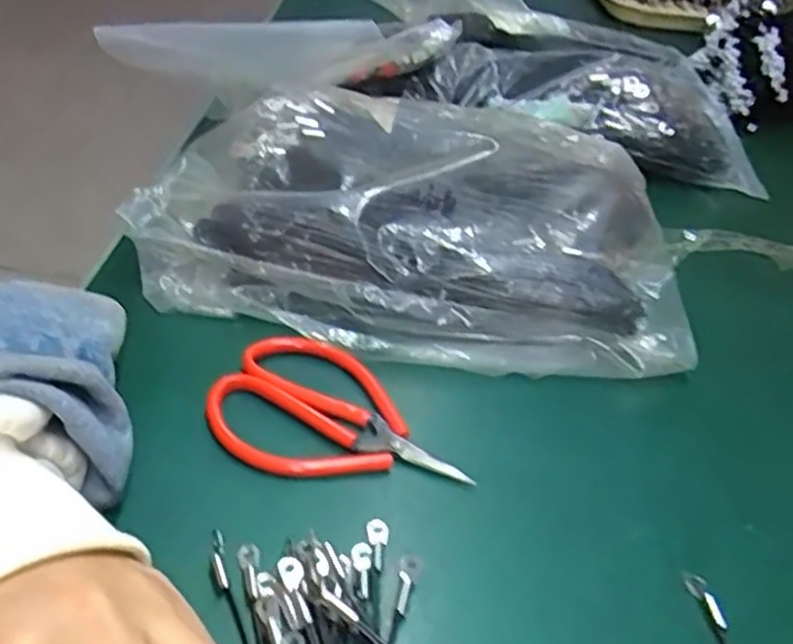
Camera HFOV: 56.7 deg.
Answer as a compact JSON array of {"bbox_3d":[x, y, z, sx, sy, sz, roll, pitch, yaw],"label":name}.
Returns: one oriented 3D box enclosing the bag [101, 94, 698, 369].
[{"bbox_3d":[0.005,-0.062,0.403,0.268,0.065,0.181,3,41,-5],"label":"bag"}]

